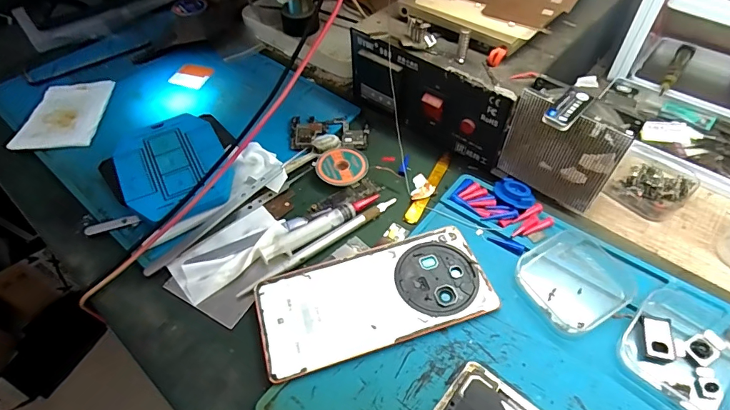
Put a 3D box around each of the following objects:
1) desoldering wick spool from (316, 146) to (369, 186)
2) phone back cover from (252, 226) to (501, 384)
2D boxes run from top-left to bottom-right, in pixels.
[{"bbox_3d":[-0.021,-0.036,0.371,0.045,0.012,0.042,-2,52,3],"label":"desoldering wick spool"},{"bbox_3d":[0.006,0.064,0.294,0.159,0.005,0.072,-17,53,-8],"label":"phone back cover"}]

